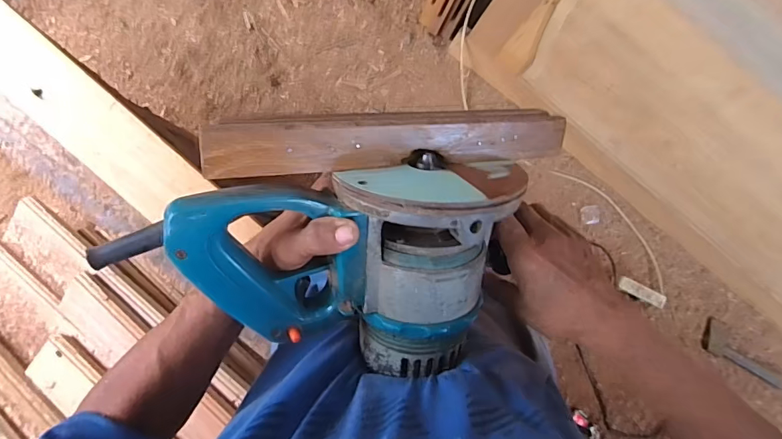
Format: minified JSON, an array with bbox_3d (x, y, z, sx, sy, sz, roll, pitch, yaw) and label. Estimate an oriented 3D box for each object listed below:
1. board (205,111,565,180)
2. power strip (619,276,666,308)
[{"bbox_3d":[0.014,-0.062,0.336,0.294,0.024,0.038,-7,86,-20],"label":"board"},{"bbox_3d":[0.758,0.220,1.298,0.135,0.030,0.043,29,83,10],"label":"power strip"}]

